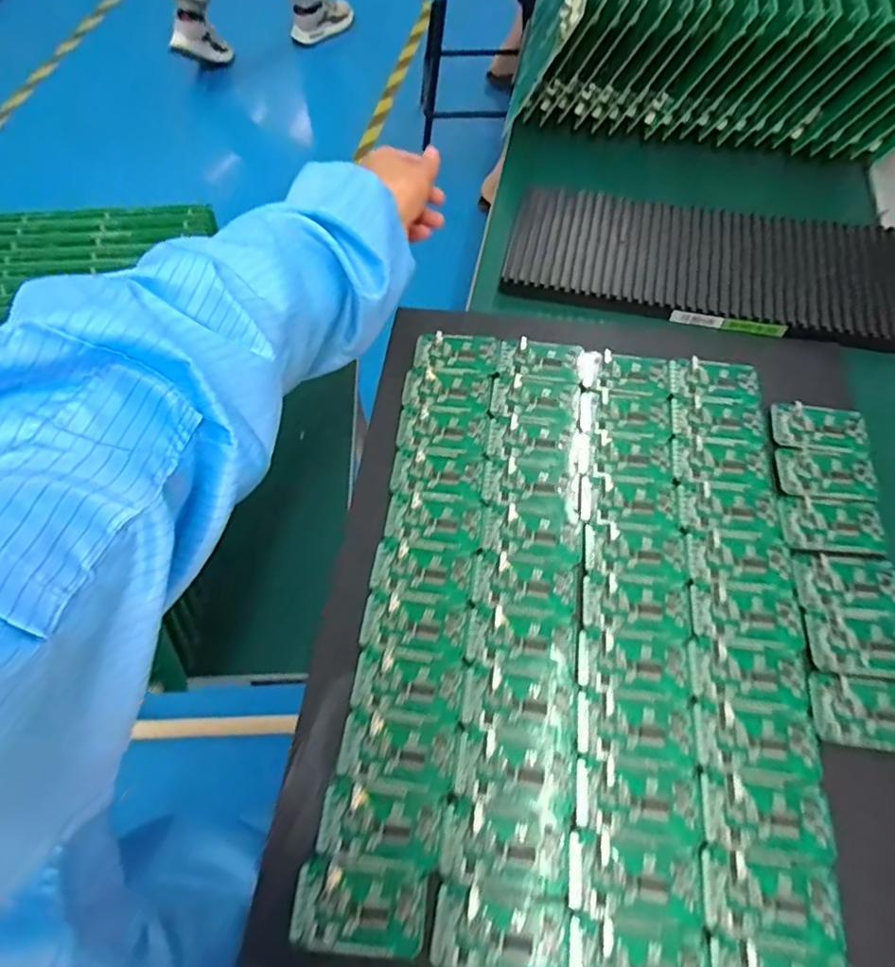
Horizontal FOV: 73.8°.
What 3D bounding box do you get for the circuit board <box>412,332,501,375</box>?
[{"bbox_3d":[0.009,-0.117,0.540,0.074,0.004,0.039,8,62,4],"label":"circuit board"}]

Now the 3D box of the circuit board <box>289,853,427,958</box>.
[{"bbox_3d":[-0.050,0.244,0.343,0.074,0.006,0.044,7,62,3],"label":"circuit board"}]

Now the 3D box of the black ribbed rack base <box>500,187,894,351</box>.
[{"bbox_3d":[0.268,-0.211,0.570,0.408,0.018,0.159,7,62,3],"label":"black ribbed rack base"}]

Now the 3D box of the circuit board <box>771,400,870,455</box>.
[{"bbox_3d":[0.308,-0.047,0.492,0.072,0.006,0.042,7,62,3],"label":"circuit board"}]

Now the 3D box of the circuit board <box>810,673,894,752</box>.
[{"bbox_3d":[0.277,0.149,0.386,0.072,0.007,0.043,7,62,3],"label":"circuit board"}]

